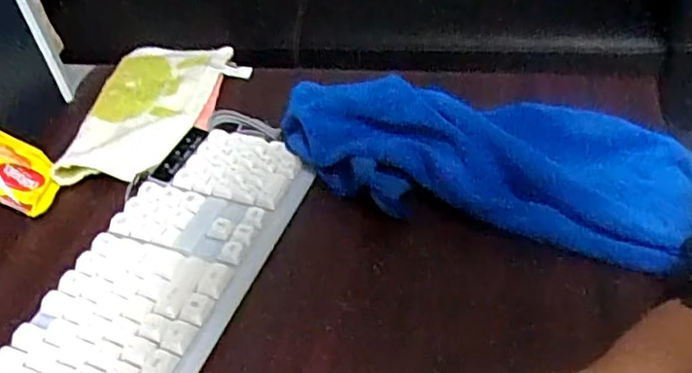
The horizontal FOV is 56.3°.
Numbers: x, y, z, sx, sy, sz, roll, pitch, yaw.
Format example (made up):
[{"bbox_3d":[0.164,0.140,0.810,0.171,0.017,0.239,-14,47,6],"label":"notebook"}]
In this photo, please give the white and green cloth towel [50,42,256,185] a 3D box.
[{"bbox_3d":[-0.188,-0.085,0.648,0.133,0.024,0.237,0,43,10],"label":"white and green cloth towel"}]

